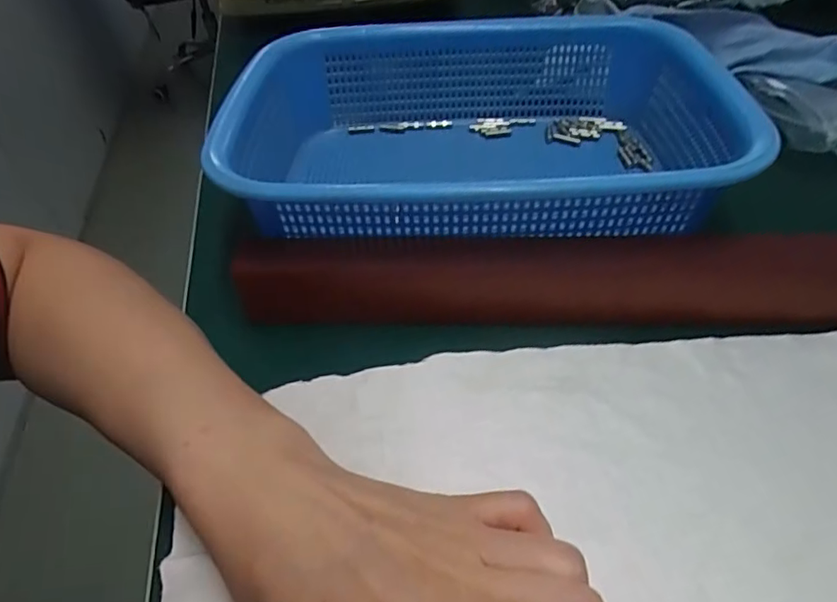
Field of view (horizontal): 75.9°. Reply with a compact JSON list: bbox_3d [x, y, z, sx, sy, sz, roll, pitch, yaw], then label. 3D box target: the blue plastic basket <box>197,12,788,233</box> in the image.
[{"bbox_3d":[0.022,-0.098,0.335,0.291,0.079,0.200,-3,46,4],"label":"blue plastic basket"}]

